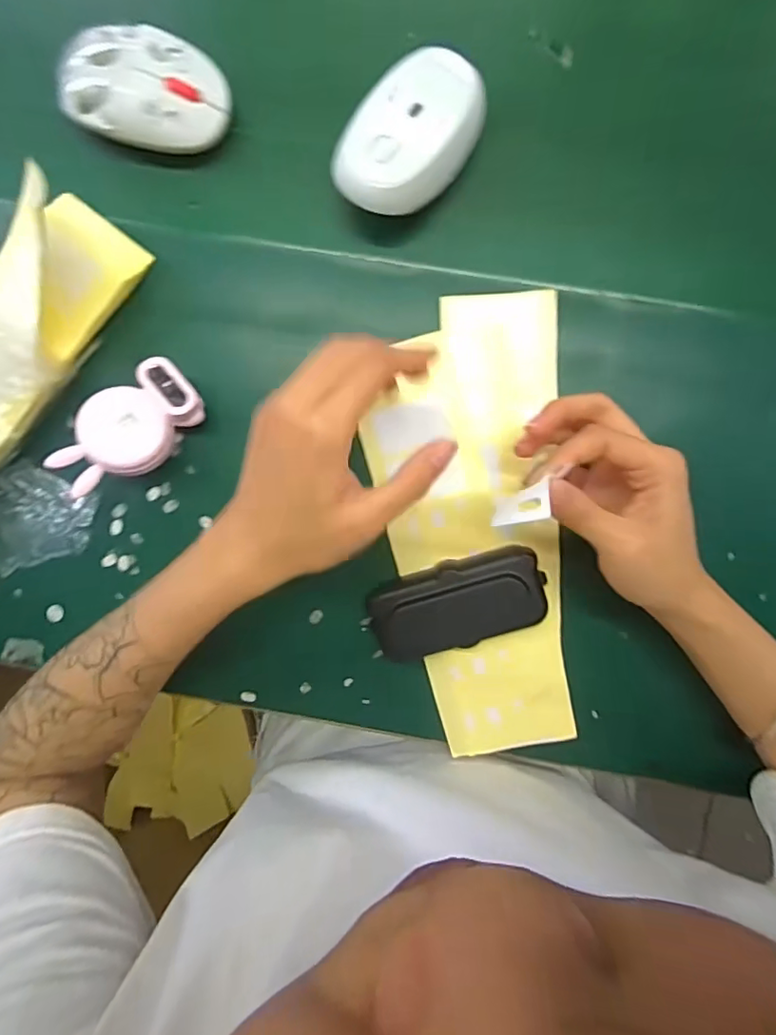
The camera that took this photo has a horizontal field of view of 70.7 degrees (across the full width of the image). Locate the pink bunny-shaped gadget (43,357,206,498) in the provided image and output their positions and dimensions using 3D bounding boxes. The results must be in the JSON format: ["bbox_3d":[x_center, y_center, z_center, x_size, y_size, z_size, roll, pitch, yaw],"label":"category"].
[{"bbox_3d":[-0.156,-0.052,0.336,0.092,0.033,0.048,-39,95,7],"label":"pink bunny-shaped gadget"}]

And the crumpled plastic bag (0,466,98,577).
[{"bbox_3d":[-0.226,0.002,0.334,0.069,0.051,0.055,15,99,1],"label":"crumpled plastic bag"}]

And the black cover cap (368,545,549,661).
[{"bbox_3d":[0.043,0.053,0.336,0.105,0.026,0.049,-19,97,5],"label":"black cover cap"}]

